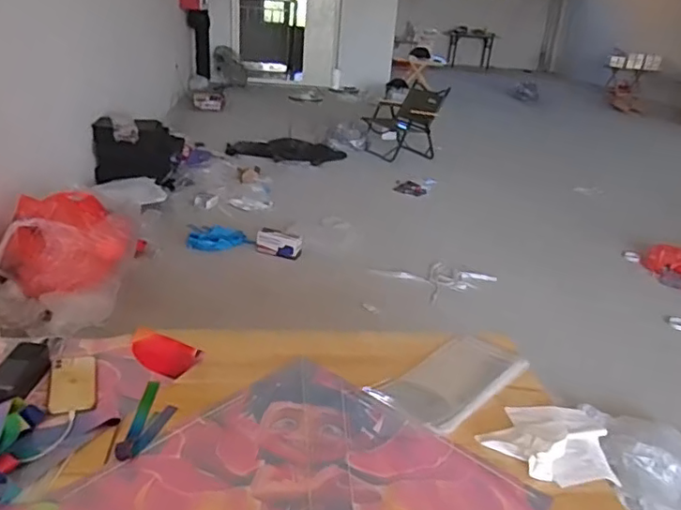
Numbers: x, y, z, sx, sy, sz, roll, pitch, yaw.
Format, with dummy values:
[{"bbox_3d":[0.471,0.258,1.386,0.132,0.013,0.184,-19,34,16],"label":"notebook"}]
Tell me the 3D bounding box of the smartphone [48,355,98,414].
[{"bbox_3d":[-0.477,0.228,1.037,0.075,0.012,0.157,-5,28,-21],"label":"smartphone"}]

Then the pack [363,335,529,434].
[{"bbox_3d":[0.232,0.236,1.157,0.174,0.027,0.354,28,34,37],"label":"pack"}]

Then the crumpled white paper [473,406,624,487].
[{"bbox_3d":[0.376,0.316,1.009,0.198,0.024,0.215,24,31,32],"label":"crumpled white paper"}]

